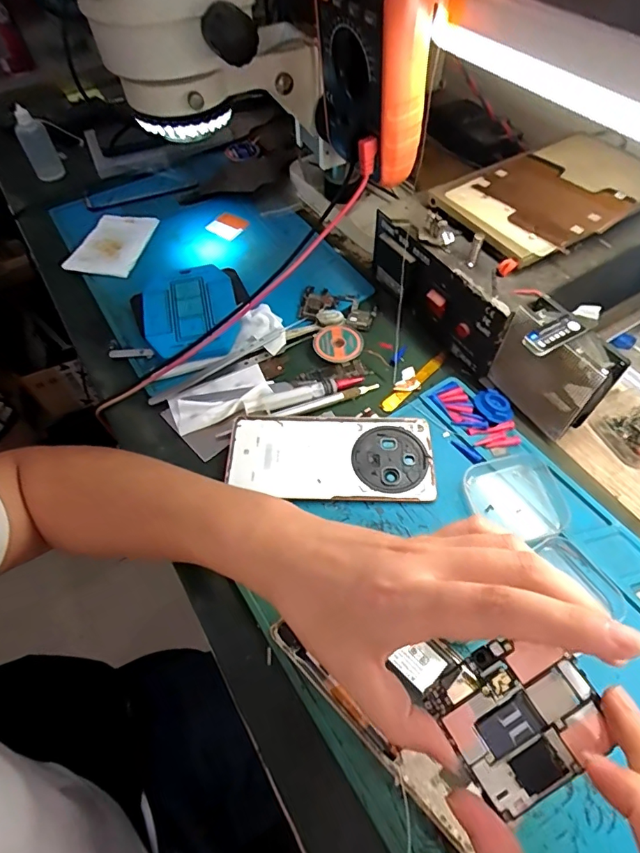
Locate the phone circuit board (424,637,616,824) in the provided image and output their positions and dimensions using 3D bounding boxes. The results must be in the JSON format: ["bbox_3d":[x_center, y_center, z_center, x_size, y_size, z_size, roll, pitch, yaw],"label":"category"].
[{"bbox_3d":[0.088,0.127,0.212,0.063,0.004,0.056,-34,66,-2],"label":"phone circuit board"}]

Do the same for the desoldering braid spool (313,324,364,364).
[{"bbox_3d":[0.018,-0.078,0.450,0.048,0.010,0.041,-23,58,-14],"label":"desoldering braid spool"}]

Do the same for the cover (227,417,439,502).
[{"bbox_3d":[0.008,0.024,0.383,0.161,0.004,0.074,1,55,3],"label":"cover"}]

